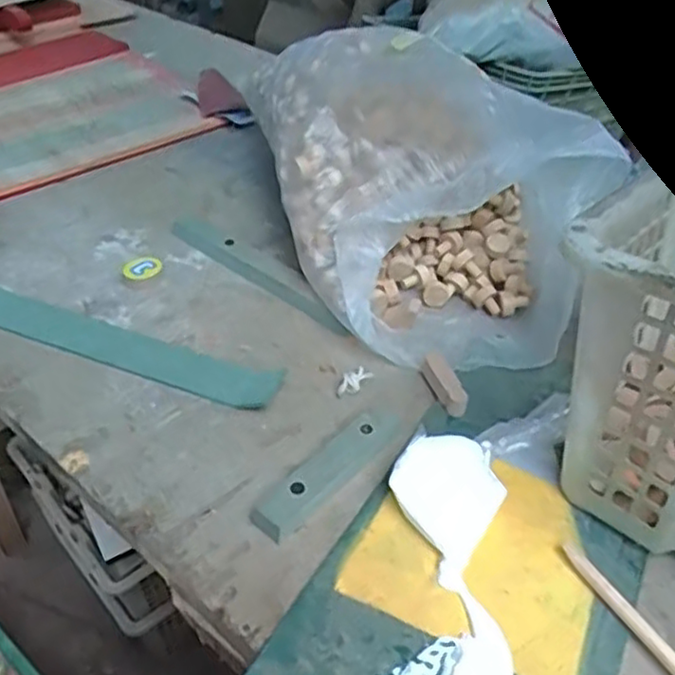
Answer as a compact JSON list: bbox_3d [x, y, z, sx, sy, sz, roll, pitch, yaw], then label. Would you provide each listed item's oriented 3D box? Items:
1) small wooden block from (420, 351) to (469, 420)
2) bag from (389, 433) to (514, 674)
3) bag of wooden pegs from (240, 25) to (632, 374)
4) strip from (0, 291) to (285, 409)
[{"bbox_3d":[0.071,0.029,0.446,0.013,0.021,0.050,-8,42,-13],"label":"small wooden block"},{"bbox_3d":[0.057,0.119,0.334,0.059,0.023,0.166,6,41,3],"label":"bag"},{"bbox_3d":[0.047,-0.130,0.534,0.181,0.148,0.327,-14,44,-19],"label":"bag of wooden pegs"},{"bbox_3d":[-0.178,-0.002,0.475,0.291,0.006,0.034,15,42,14],"label":"strip"}]

